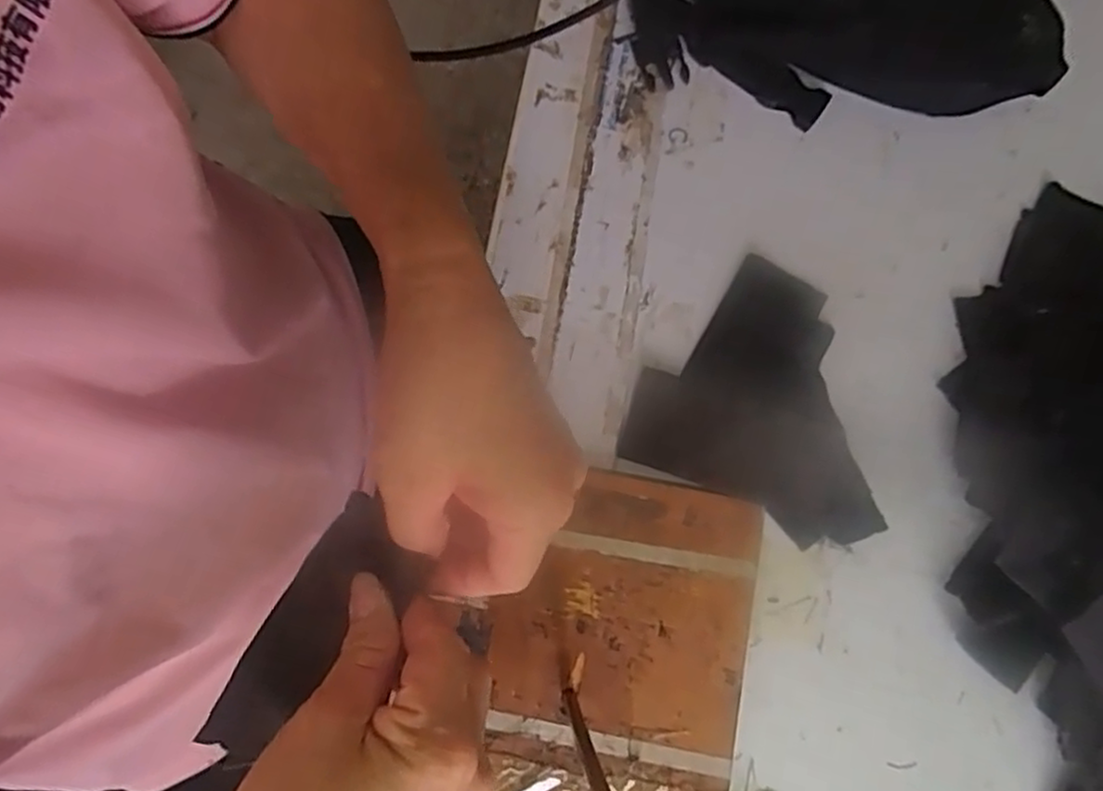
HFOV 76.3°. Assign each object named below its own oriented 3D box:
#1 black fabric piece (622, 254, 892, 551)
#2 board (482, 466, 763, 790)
[{"bbox_3d":[0.133,-0.001,0.413,0.145,0.012,0.145,25,73,8],"label":"black fabric piece"},{"bbox_3d":[0.013,0.178,0.370,0.163,0.015,0.271,12,79,2],"label":"board"}]

